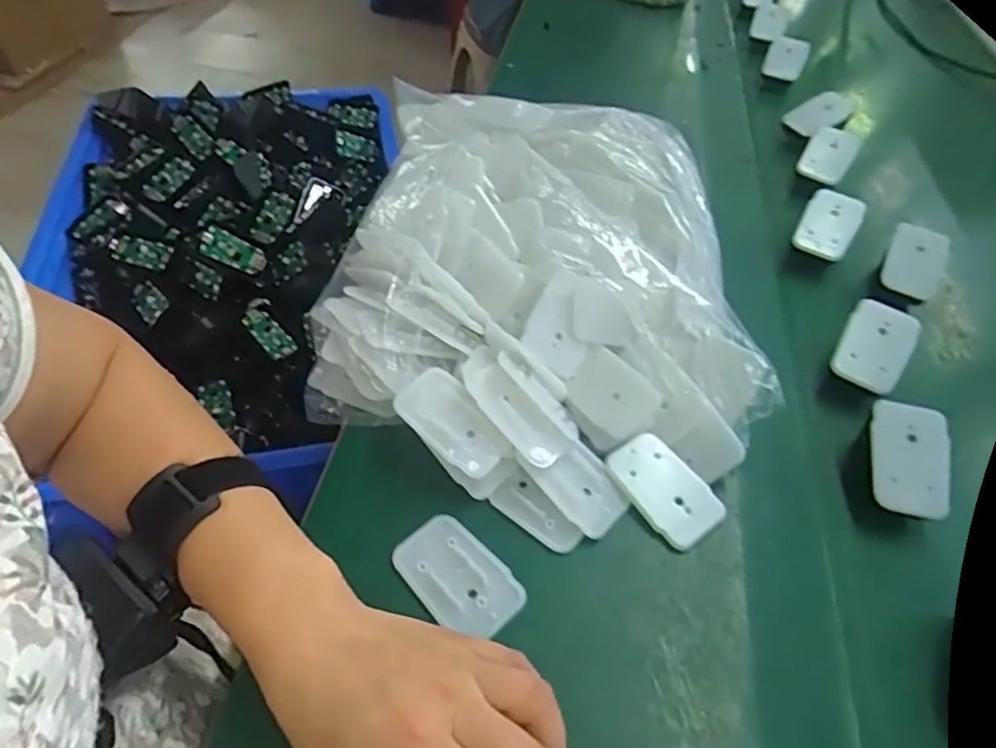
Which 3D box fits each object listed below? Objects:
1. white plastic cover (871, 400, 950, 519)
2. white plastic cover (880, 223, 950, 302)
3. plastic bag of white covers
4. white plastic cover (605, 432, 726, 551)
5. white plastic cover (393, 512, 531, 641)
[{"bbox_3d":[0.247,0.050,0.367,0.039,0.008,0.067,4,69,13],"label":"white plastic cover"},{"bbox_3d":[0.338,-0.090,0.498,0.048,0.008,0.055,19,94,-1],"label":"white plastic cover"},{"bbox_3d":[0.027,-0.076,0.446,0.292,0.095,0.362,6,49,-1],"label":"plastic bag of white covers"},{"bbox_3d":[0.098,0.067,0.364,0.040,0.014,0.067,-26,57,-25],"label":"white plastic cover"},{"bbox_3d":[-0.022,0.109,0.333,0.070,0.006,0.044,38,56,24],"label":"white plastic cover"}]

